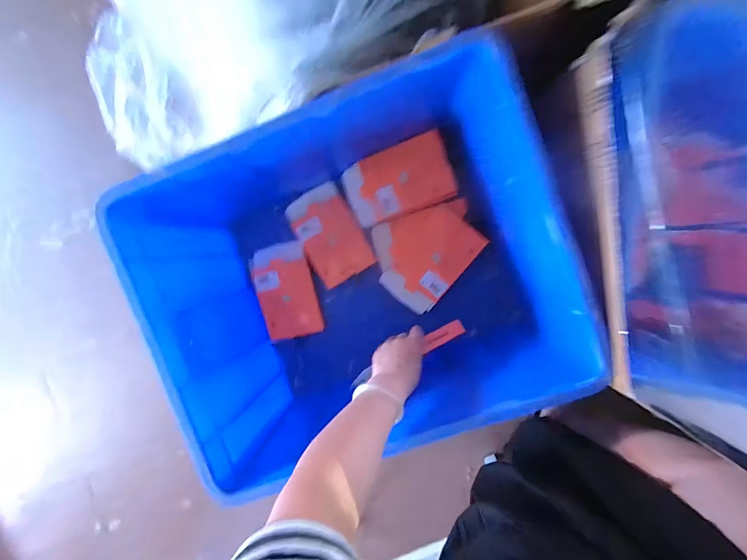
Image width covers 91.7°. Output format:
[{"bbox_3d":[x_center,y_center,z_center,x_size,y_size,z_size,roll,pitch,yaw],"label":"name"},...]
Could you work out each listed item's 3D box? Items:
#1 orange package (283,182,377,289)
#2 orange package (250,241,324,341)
[{"bbox_3d":[-0.099,-0.101,0.826,0.132,0.020,0.205,-29,92,7],"label":"orange package"},{"bbox_3d":[-0.201,0.026,0.834,0.127,0.020,0.214,-14,93,6],"label":"orange package"}]

